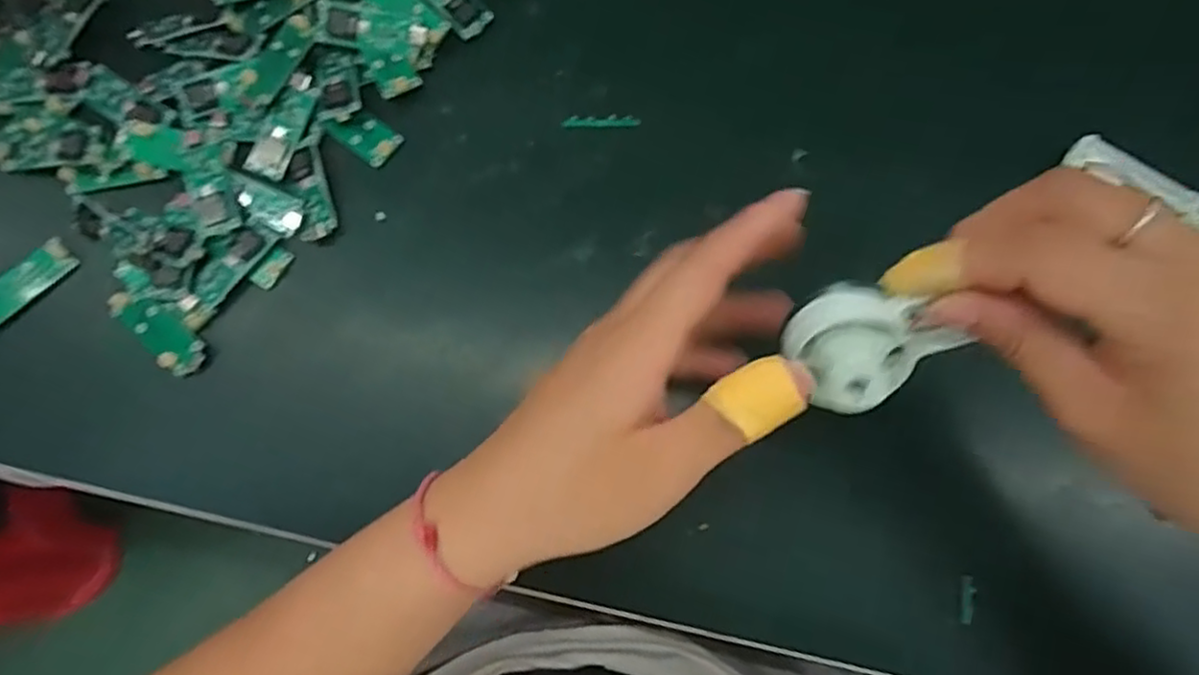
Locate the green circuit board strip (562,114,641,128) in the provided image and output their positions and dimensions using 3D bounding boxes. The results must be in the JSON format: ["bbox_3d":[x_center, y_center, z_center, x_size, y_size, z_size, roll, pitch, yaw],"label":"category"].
[{"bbox_3d":[0.001,-0.107,0.333,0.037,0.004,0.007,-1,80,-1],"label":"green circuit board strip"}]

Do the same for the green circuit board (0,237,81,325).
[{"bbox_3d":[-0.272,-0.025,0.318,0.049,0.011,0.018,-44,82,-9],"label":"green circuit board"}]

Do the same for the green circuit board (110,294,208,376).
[{"bbox_3d":[-0.202,-0.003,0.310,0.049,0.007,0.019,37,80,7],"label":"green circuit board"}]

